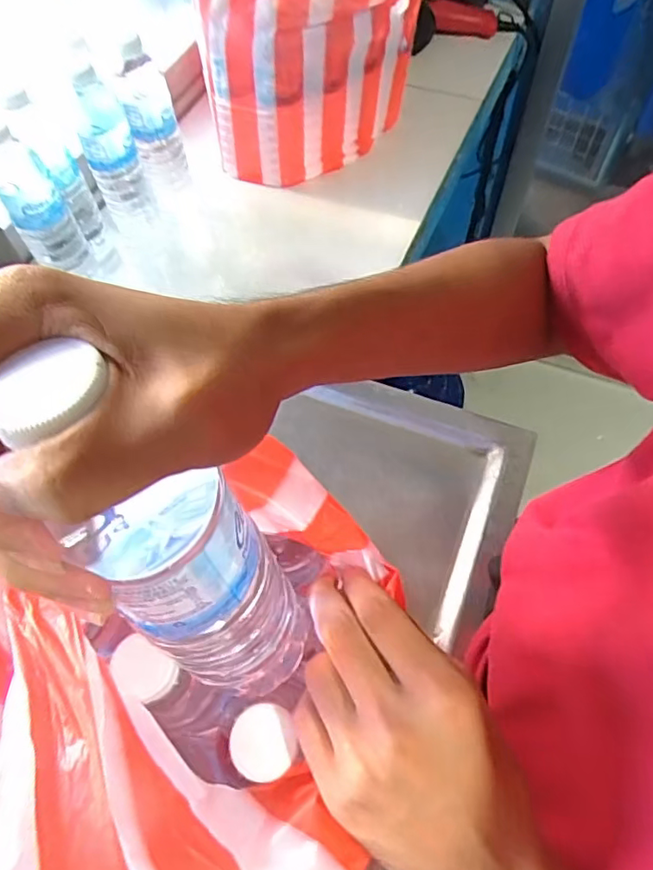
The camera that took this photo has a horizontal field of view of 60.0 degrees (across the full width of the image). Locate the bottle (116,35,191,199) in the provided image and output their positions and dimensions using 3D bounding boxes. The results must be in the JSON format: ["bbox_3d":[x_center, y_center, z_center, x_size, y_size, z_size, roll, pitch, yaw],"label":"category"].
[{"bbox_3d":[-0.213,-0.380,0.701,0.055,0.191,0.061,-18,61,-8],"label":"bottle"}]

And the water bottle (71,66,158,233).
[{"bbox_3d":[-0.257,-0.336,0.680,0.057,0.188,0.062,-18,61,-8],"label":"water bottle"}]

